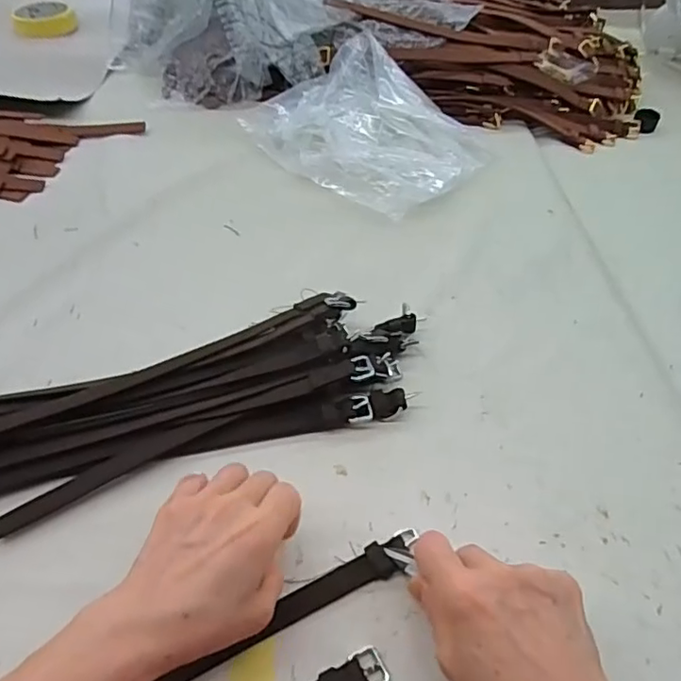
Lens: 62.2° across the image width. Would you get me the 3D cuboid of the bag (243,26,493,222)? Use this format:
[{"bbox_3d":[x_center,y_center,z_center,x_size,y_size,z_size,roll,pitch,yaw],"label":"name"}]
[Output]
[{"bbox_3d":[0.034,-0.247,0.636,0.239,0.064,0.192,37,57,24],"label":"bag"}]

